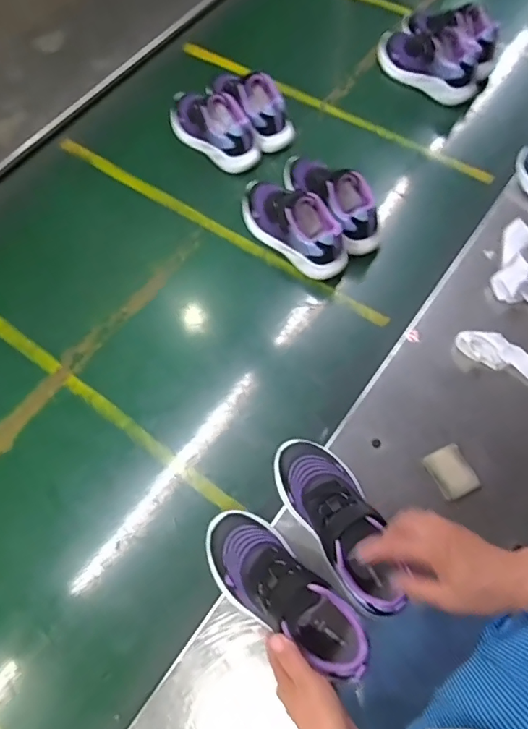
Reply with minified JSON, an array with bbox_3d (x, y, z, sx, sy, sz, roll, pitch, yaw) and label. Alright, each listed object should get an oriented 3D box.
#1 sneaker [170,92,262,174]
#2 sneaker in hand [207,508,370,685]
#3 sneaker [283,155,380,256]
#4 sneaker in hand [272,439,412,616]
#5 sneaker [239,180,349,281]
[{"bbox_3d":[-0.097,-0.438,0.854,0.086,0.098,0.218,-41,71,-15],"label":"sneaker"},{"bbox_3d":[0.016,0.236,0.497,0.207,0.068,0.081,33,71,28],"label":"sneaker in hand"},{"bbox_3d":[0.105,-0.275,0.751,0.071,0.080,0.215,-35,70,-13],"label":"sneaker"},{"bbox_3d":[0.086,0.171,0.526,0.087,0.076,0.207,-25,53,-9],"label":"sneaker in hand"},{"bbox_3d":[0.043,-0.230,0.753,0.212,0.111,0.073,42,74,17],"label":"sneaker"}]

